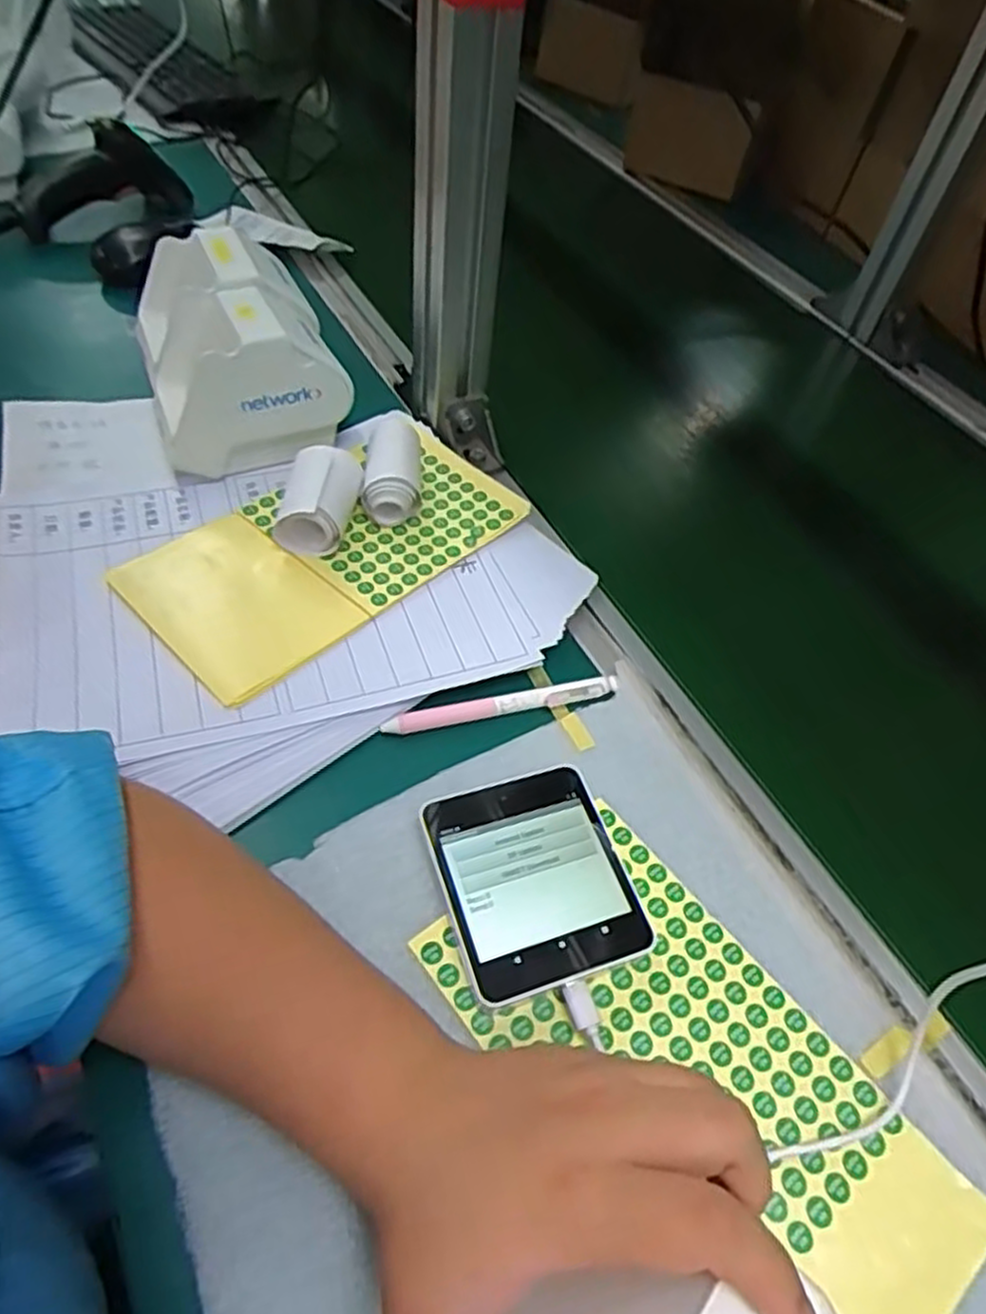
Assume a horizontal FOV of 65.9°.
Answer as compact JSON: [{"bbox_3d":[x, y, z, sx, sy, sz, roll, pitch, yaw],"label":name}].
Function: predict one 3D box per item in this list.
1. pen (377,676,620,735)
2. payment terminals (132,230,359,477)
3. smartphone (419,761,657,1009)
[{"bbox_3d":[0.007,0.027,0.422,0.134,0.007,0.012,-10,55,-13],"label":"pen"},{"bbox_3d":[-0.181,-0.219,0.528,0.117,0.087,0.191,-16,57,-17],"label":"payment terminals"},{"bbox_3d":[0.019,0.103,0.356,0.083,0.022,0.097,-13,56,-15],"label":"smartphone"}]

